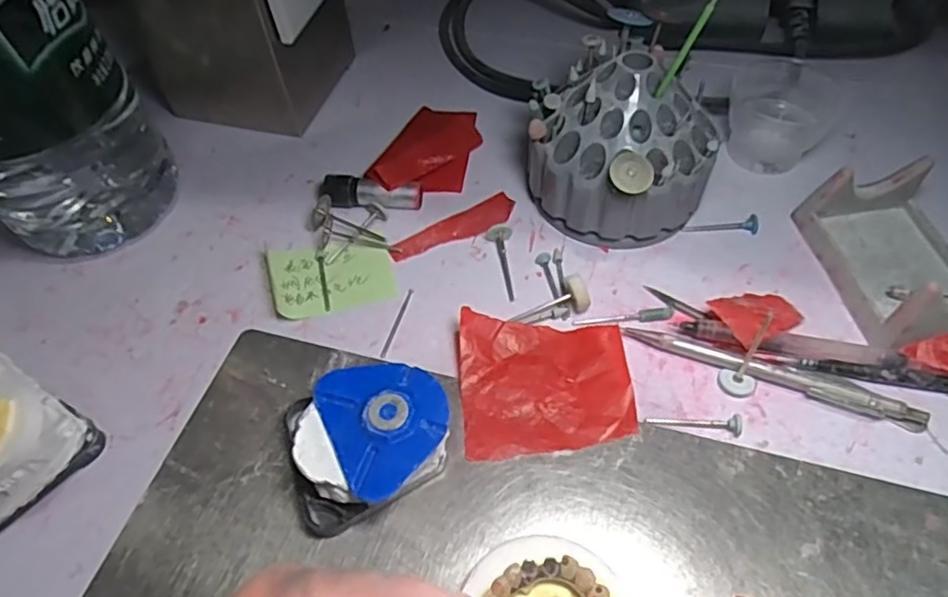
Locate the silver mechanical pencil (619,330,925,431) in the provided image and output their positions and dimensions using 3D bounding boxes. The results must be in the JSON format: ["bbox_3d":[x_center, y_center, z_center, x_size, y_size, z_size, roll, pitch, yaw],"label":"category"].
[{"bbox_3d":[0.143,0.036,0.306,0.139,0.009,0.010,17,57,15],"label":"silver mechanical pencil"}]

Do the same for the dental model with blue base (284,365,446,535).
[{"bbox_3d":[-0.046,0.063,0.282,0.070,0.030,0.064,-2,54,2],"label":"dental model with blue base"}]

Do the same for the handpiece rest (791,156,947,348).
[{"bbox_3d":[0.227,-0.025,0.326,0.067,0.041,0.095,-9,54,-3],"label":"handpiece rest"}]

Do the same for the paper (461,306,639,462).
[{"bbox_3d":[0.035,0.040,0.305,0.080,0.016,0.068,-4,54,0],"label":"paper"}]

